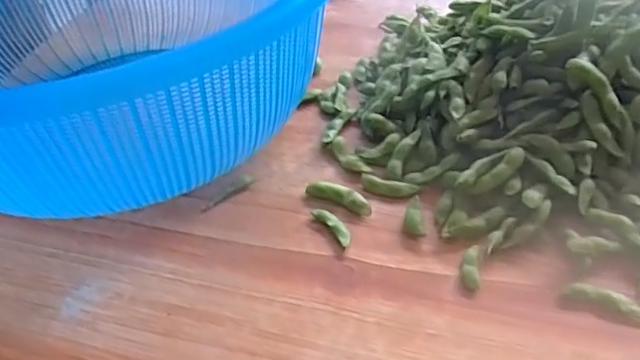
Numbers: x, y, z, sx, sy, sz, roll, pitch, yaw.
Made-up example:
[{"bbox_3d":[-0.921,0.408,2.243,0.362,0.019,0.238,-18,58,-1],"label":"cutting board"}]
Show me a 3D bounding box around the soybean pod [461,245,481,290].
[{"bbox_3d":[0.101,0.057,0.402,0.012,0.004,0.035,2,43,10],"label":"soybean pod"}]

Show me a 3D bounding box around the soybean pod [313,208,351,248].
[{"bbox_3d":[0.011,0.033,0.439,0.013,0.005,0.041,-28,46,-22],"label":"soybean pod"}]

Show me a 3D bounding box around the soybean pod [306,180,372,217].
[{"bbox_3d":[0.016,0.012,0.467,0.055,0.009,0.015,17,47,25],"label":"soybean pod"}]

